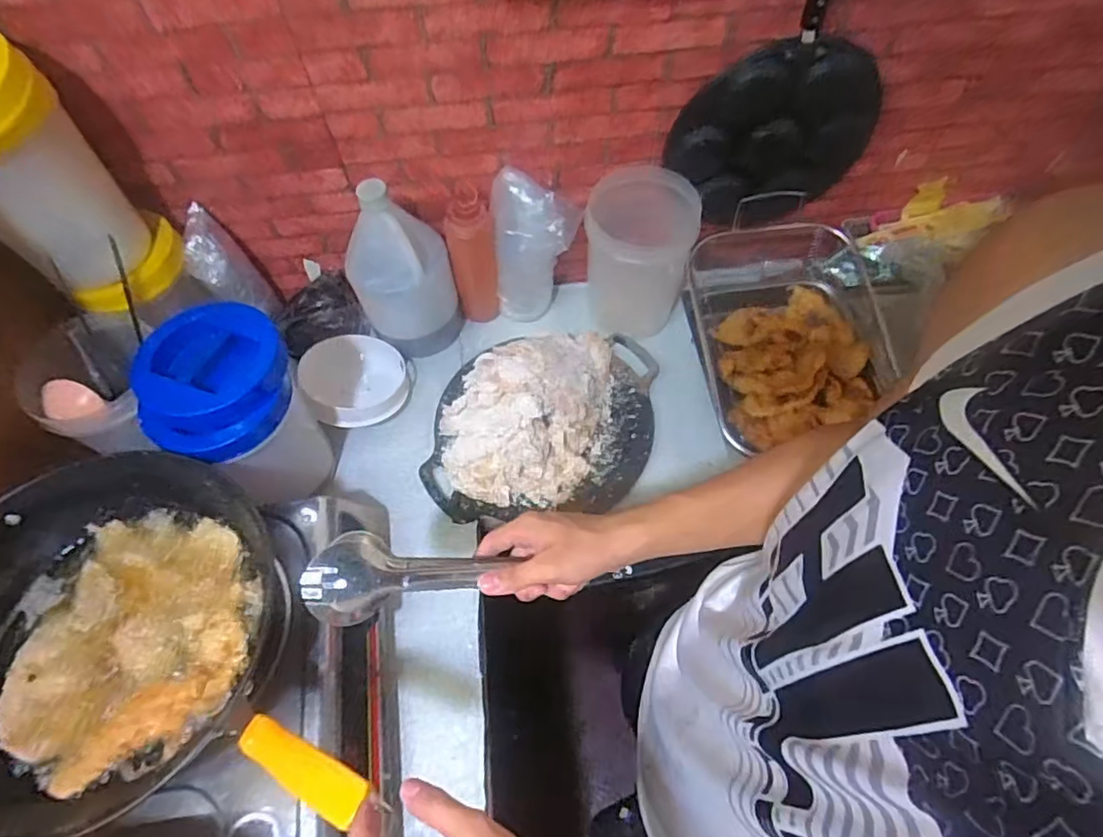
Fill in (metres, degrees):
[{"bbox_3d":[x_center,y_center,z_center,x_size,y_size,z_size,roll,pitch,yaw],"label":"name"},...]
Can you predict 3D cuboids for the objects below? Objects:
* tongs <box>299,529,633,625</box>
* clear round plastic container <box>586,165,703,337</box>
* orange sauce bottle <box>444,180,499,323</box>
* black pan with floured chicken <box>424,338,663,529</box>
[{"bbox_3d":[-0.060,0.139,0.513,0.295,0.049,0.059,7,54,-28],"label":"tongs"},{"bbox_3d":[0.130,-0.241,0.894,0.139,0.224,0.143,-1,58,1],"label":"clear round plastic container"},{"bbox_3d":[-0.123,-0.252,0.899,0.064,0.223,0.070,-13,59,-6],"label":"orange sauce bottle"},{"bbox_3d":[-0.013,-0.011,0.871,0.343,0.111,0.275,-6,59,-2],"label":"black pan with floured chicken"}]

